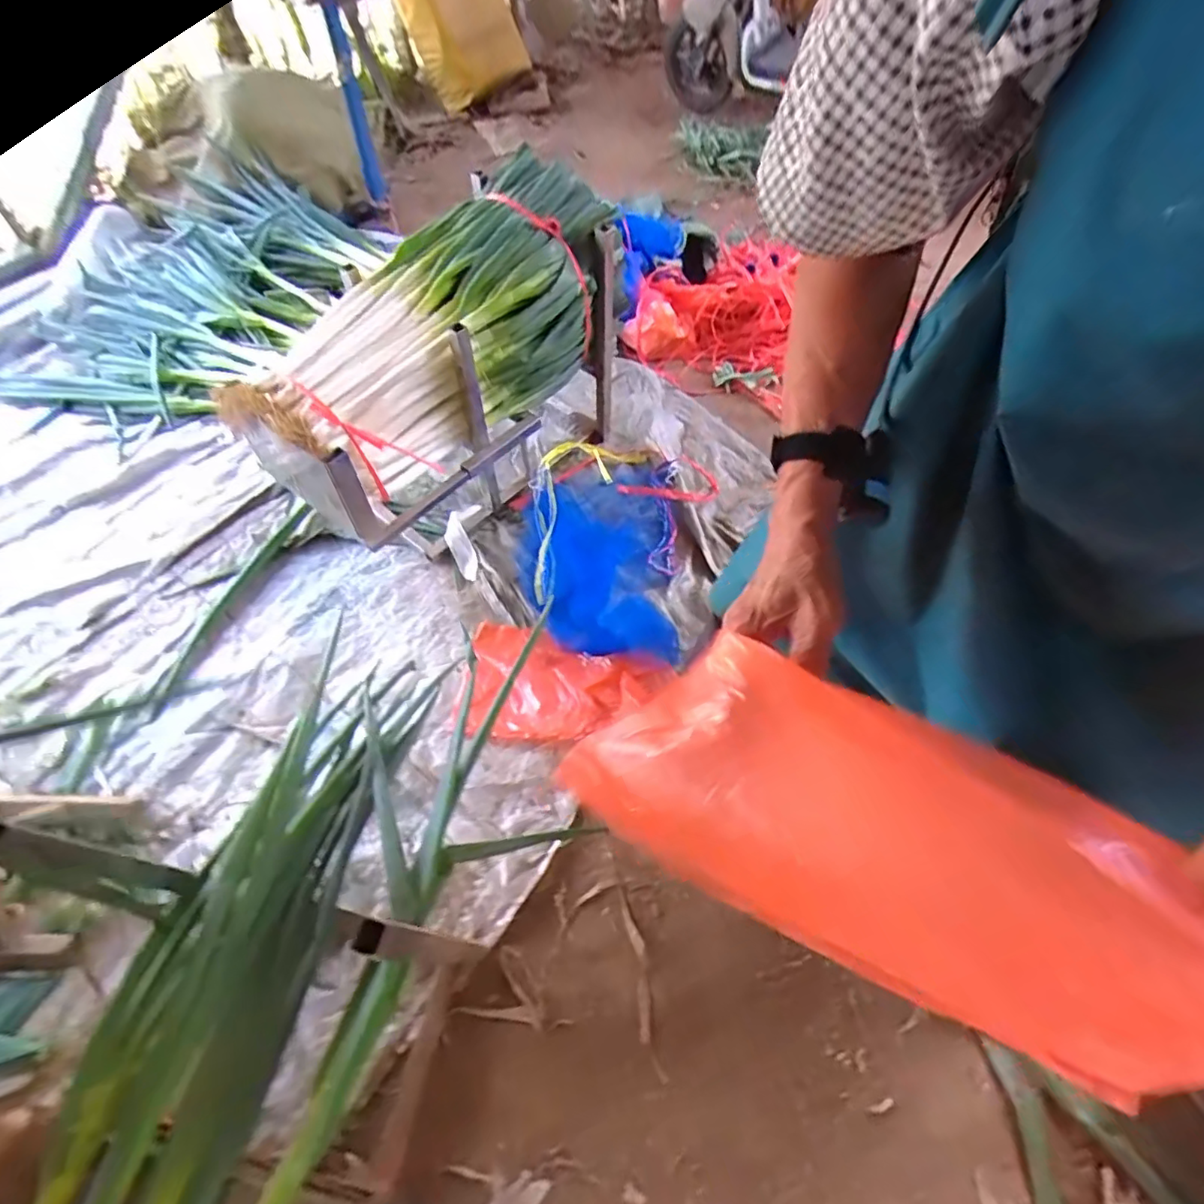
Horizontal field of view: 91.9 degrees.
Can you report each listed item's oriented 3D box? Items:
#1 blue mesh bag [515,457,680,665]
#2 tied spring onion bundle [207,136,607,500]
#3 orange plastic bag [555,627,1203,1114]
[{"bbox_3d":[-0.014,-0.121,1.179,0.314,0.081,0.488,2,57,1],"label":"blue mesh bag"},{"bbox_3d":[-0.281,-0.465,1.082,0.269,0.278,0.696,39,78,22],"label":"tied spring onion bundle"},{"bbox_3d":[0.153,0.141,0.356,0.339,0.117,0.141,21,59,22],"label":"orange plastic bag"}]

